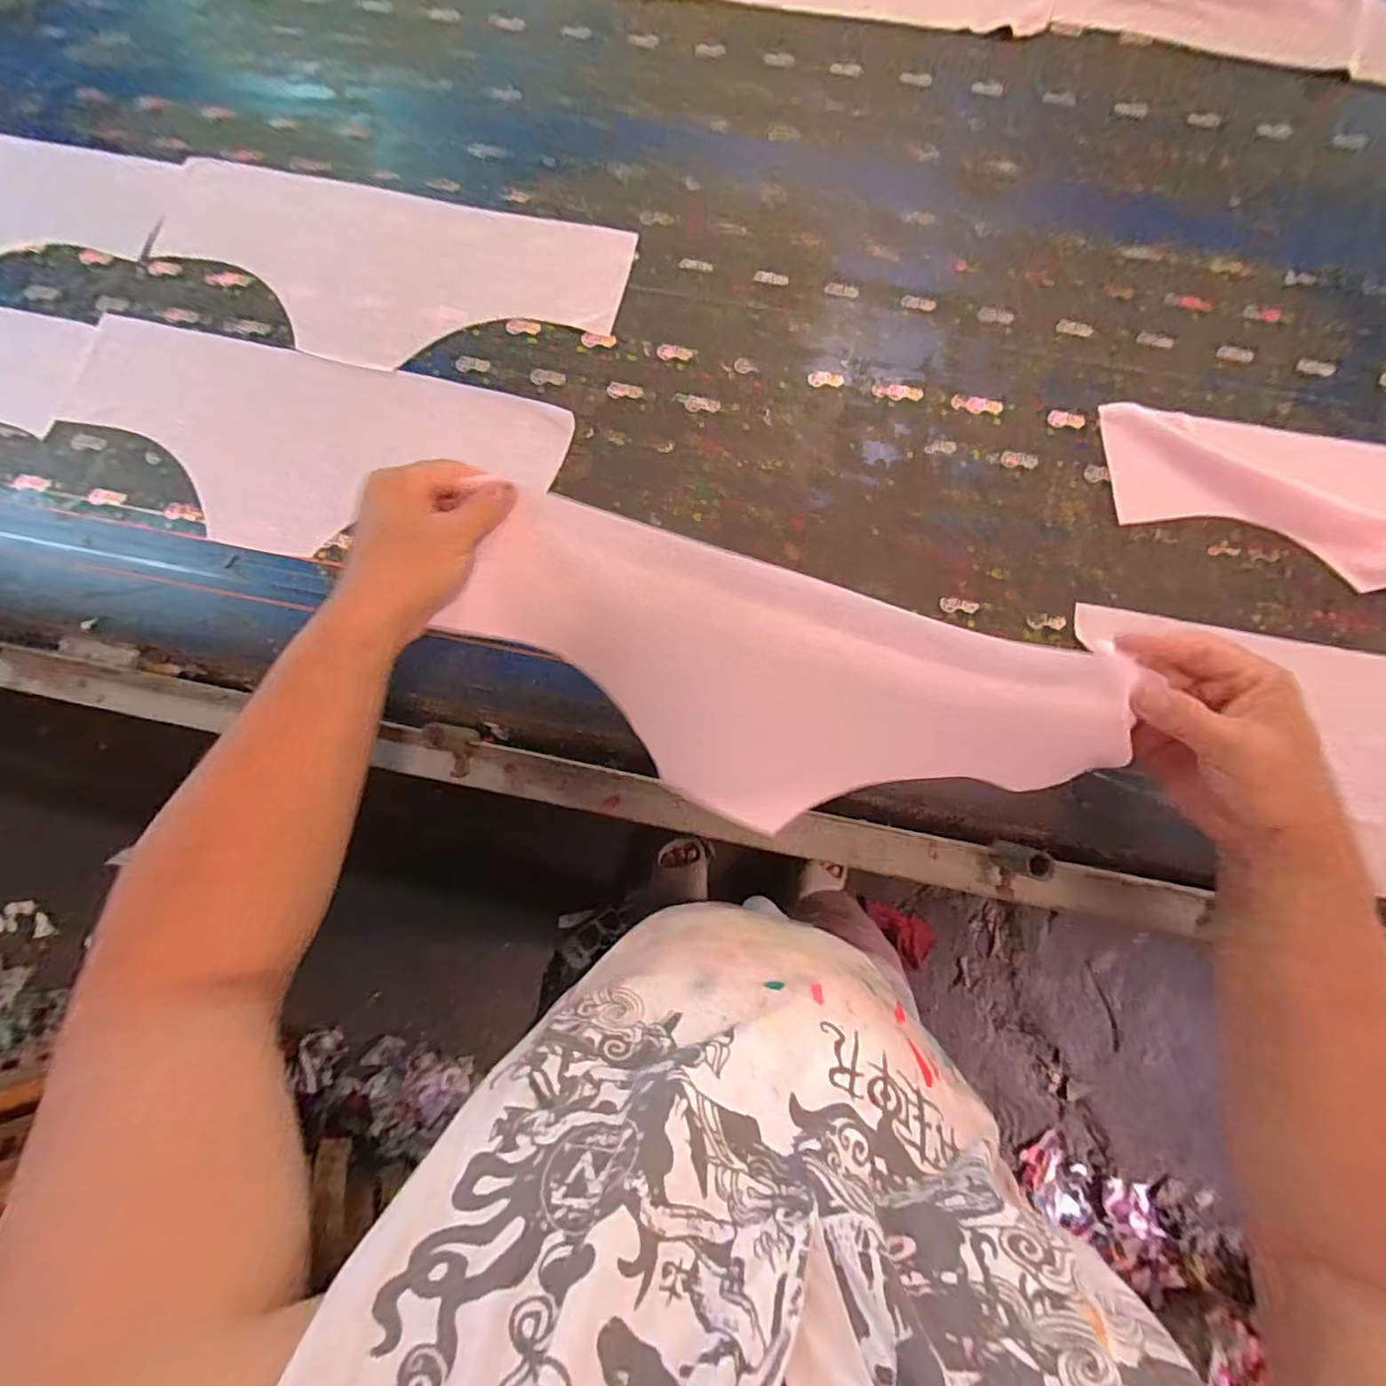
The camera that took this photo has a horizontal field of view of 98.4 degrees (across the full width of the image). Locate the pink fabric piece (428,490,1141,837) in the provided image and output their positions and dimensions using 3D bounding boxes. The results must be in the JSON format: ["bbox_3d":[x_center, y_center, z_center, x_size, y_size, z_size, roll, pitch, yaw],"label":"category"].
[{"bbox_3d":[0.042,0.001,0.435,0.454,0.009,0.181,18,111,8],"label":"pink fabric piece"}]

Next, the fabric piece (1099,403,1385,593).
[{"bbox_3d":[0.606,-0.165,0.529,0.460,0.030,0.127,13,79,3],"label":"fabric piece"}]

